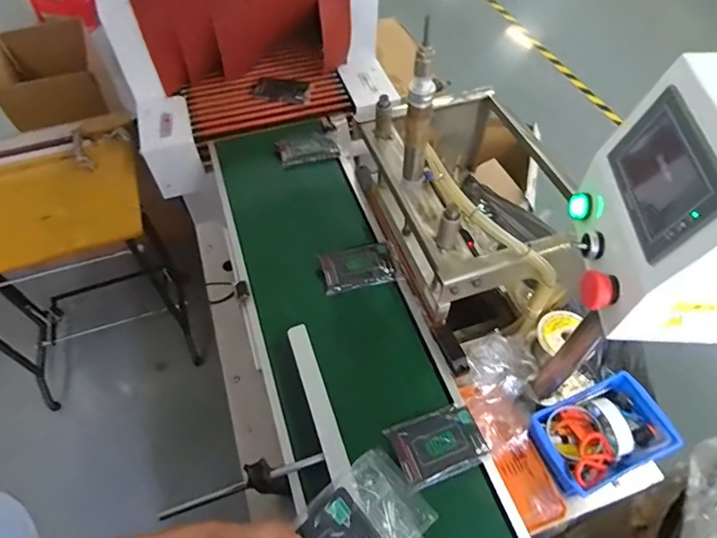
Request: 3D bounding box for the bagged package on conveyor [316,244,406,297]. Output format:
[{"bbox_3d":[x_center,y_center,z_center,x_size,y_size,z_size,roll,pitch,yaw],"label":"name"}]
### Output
[{"bbox_3d":[0.000,-0.003,0.904,0.148,0.017,0.089,-16,57,-10],"label":"bagged package on conveyor"}]

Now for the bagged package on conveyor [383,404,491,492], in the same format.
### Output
[{"bbox_3d":[0.121,0.269,0.714,0.136,0.014,0.094,-18,58,-11],"label":"bagged package on conveyor"}]

